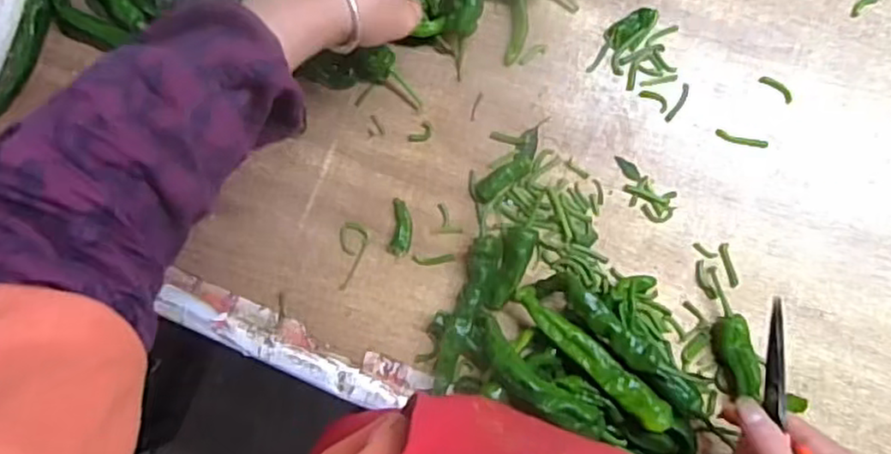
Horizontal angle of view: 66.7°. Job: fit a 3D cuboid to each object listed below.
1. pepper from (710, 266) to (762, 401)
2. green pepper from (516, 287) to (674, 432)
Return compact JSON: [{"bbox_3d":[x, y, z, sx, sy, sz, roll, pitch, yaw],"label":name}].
[{"bbox_3d":[0.221,0.082,0.526,0.026,0.021,0.098,-9,80,5],"label":"pepper"},{"bbox_3d":[0.108,0.099,0.508,0.140,0.022,0.024,41,93,5],"label":"green pepper"}]

